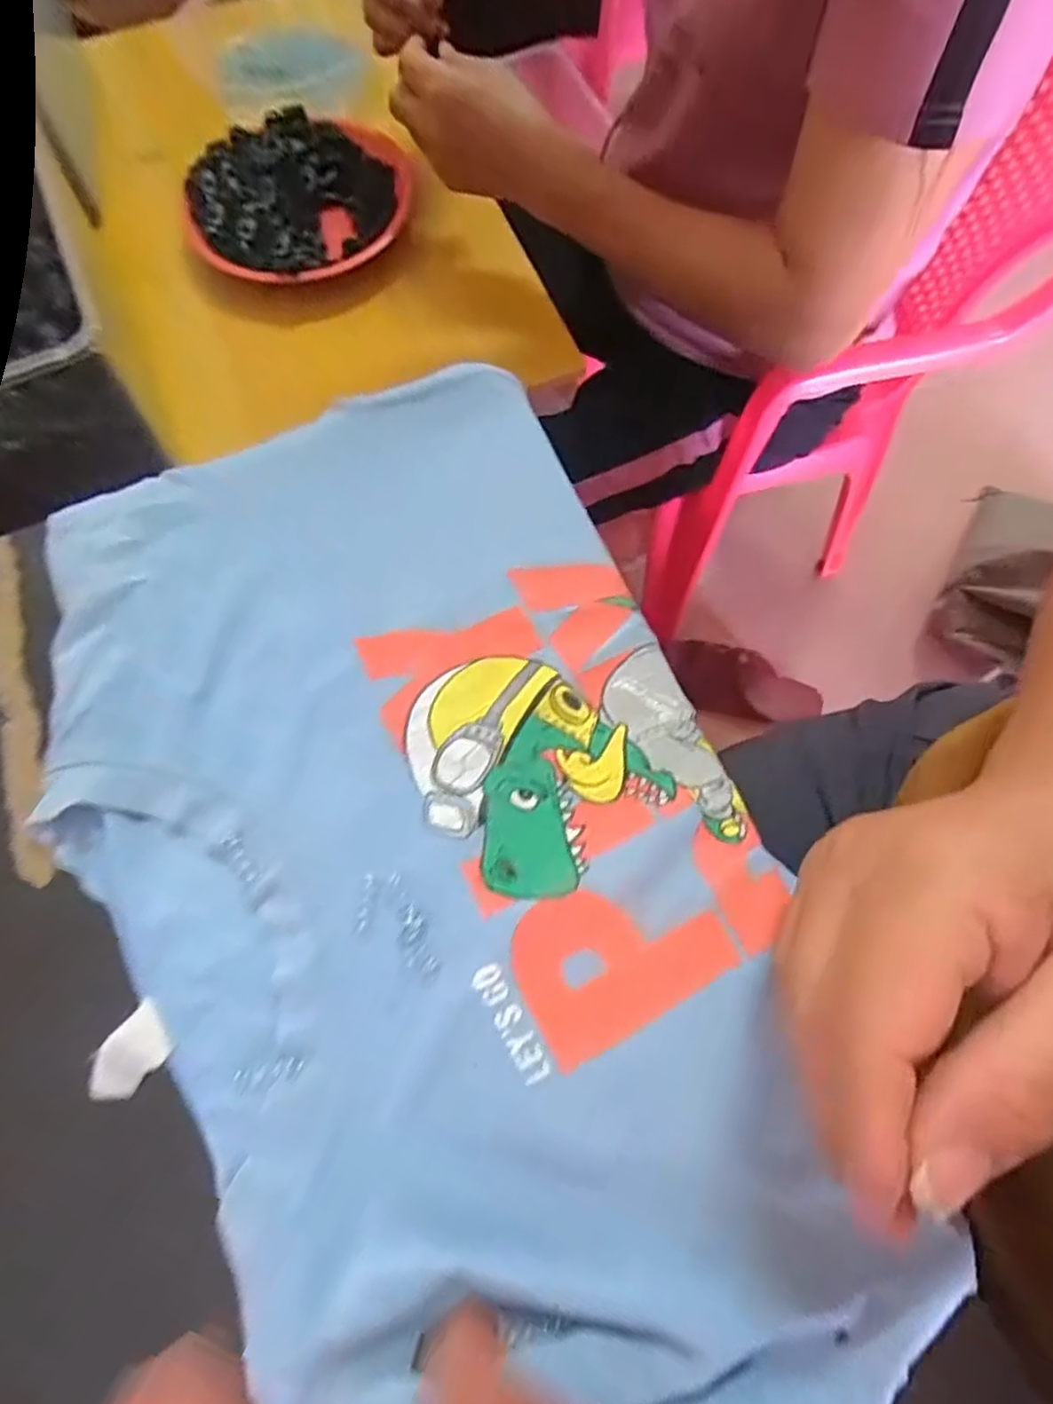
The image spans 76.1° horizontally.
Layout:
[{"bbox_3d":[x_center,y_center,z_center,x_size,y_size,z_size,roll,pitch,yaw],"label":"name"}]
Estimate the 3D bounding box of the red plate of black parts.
[{"bbox_3d":[-0.199,-0.440,0.598,0.182,0.049,0.190,-1,71,2],"label":"red plate of black parts"}]

